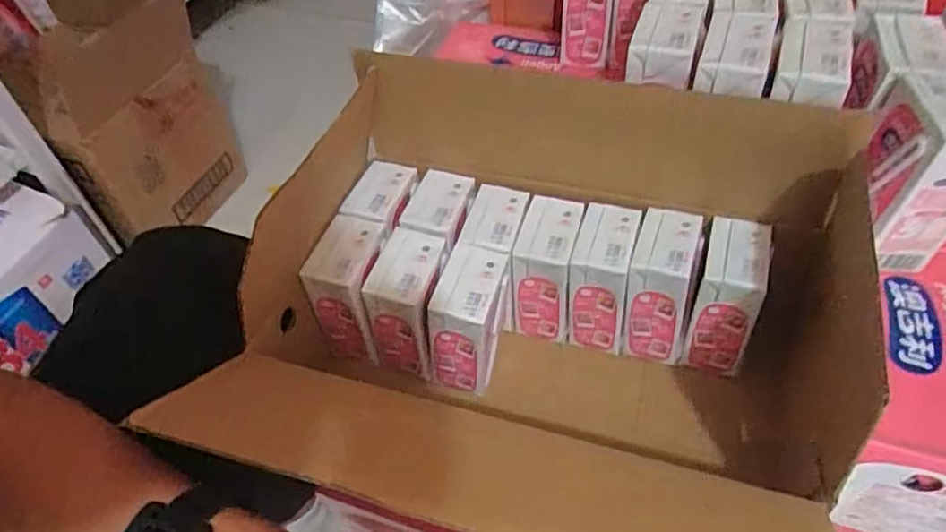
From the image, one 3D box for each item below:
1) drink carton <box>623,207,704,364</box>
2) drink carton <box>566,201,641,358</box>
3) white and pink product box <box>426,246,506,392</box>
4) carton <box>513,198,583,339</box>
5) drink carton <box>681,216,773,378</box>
[{"bbox_3d":[0.143,0.015,0.496,0.046,0.103,0.070,10,51,13],"label":"drink carton"},{"bbox_3d":[0.101,0.010,0.509,0.044,0.101,0.066,10,51,12],"label":"drink carton"},{"bbox_3d":[-0.002,0.042,0.485,0.042,0.100,0.068,14,52,16],"label":"white and pink product box"},{"bbox_3d":[0.060,0.002,0.519,0.043,0.098,0.067,10,51,12],"label":"carton"},{"bbox_3d":[0.190,0.023,0.482,0.046,0.101,0.068,14,52,16],"label":"drink carton"}]

